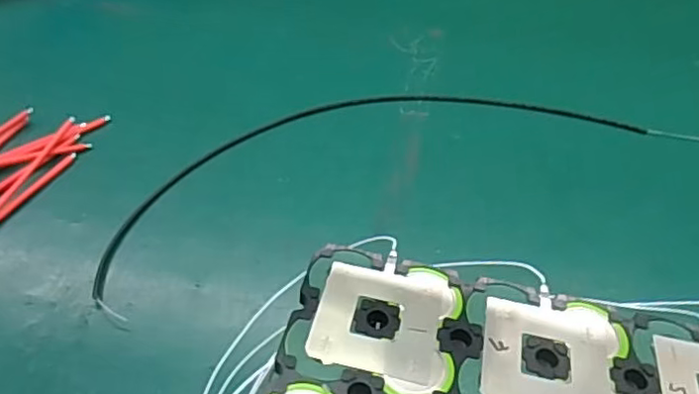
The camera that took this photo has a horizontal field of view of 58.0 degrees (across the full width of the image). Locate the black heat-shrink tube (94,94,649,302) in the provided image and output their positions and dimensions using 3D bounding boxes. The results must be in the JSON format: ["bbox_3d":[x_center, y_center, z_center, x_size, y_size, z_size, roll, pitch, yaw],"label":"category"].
[{"bbox_3d":[0.019,-0.046,0.587,0.511,0.006,0.160,-16,44,-19],"label":"black heat-shrink tube"}]

